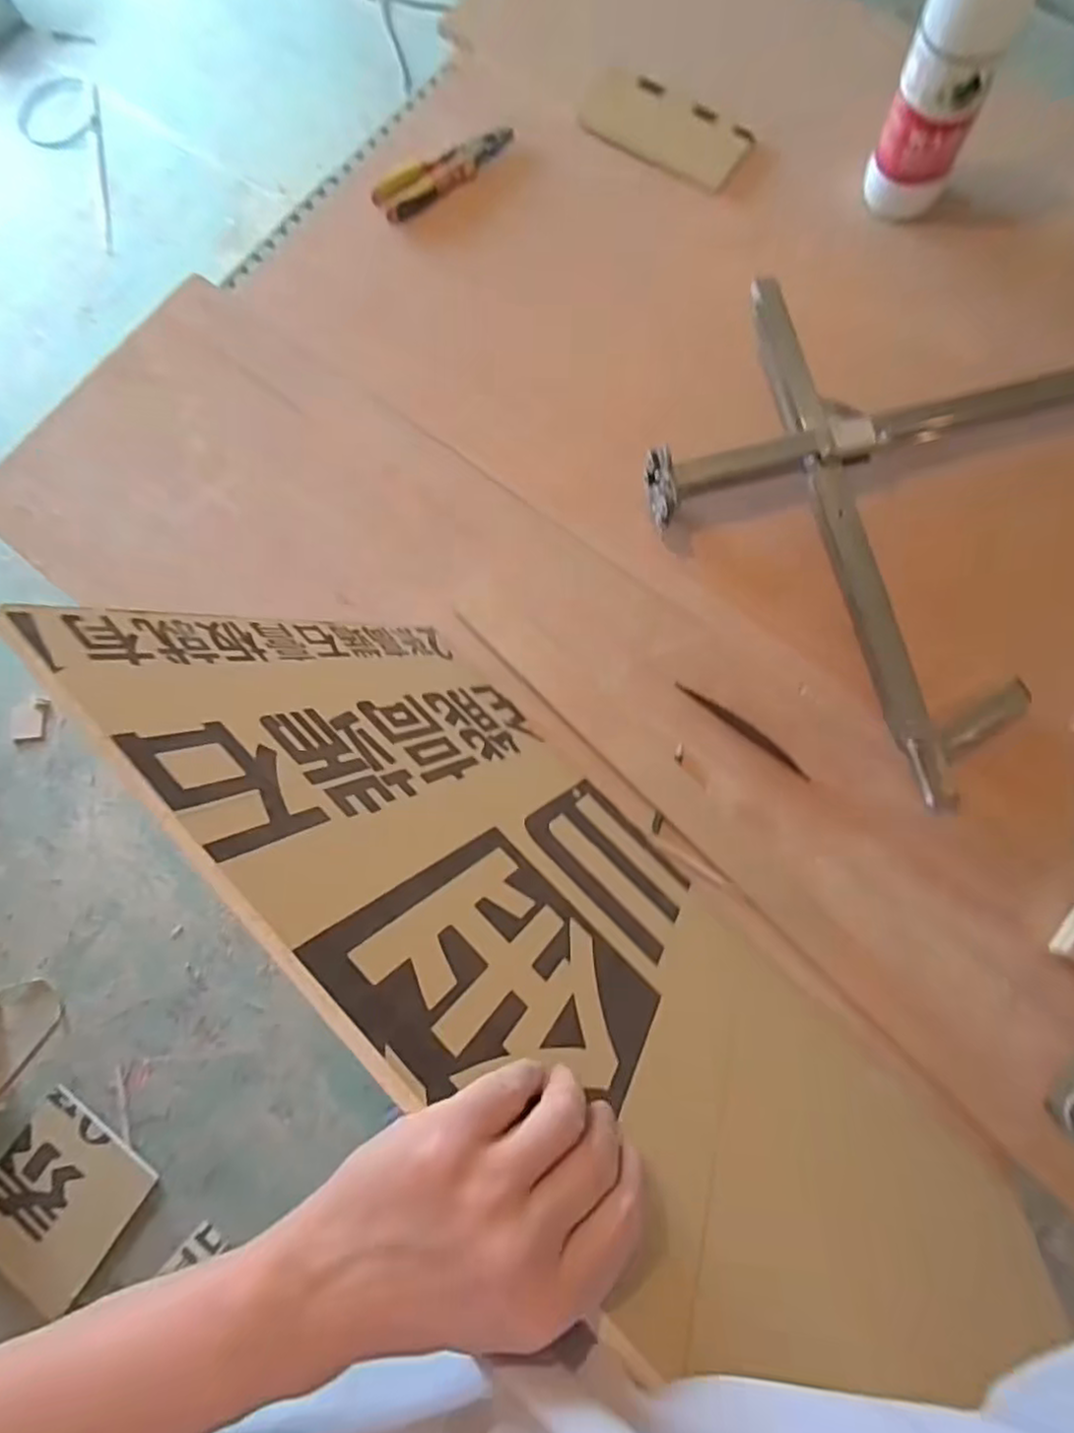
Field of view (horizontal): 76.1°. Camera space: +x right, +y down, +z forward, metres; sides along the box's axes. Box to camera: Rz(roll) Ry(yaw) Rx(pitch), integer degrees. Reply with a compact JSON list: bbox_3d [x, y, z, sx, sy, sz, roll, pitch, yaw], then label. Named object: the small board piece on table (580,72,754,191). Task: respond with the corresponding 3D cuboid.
[{"bbox_3d":[0.153,-0.725,0.849,0.214,0.014,0.093,36,95,9],"label":"small board piece on table"}]

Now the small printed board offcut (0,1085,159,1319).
[{"bbox_3d":[-0.895,0.902,1.288,0.280,0.023,0.273,33,75,11],"label":"small printed board offcut"}]

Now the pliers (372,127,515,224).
[{"bbox_3d":[-0.113,-0.674,0.850,0.181,0.025,0.063,-27,80,1],"label":"pliers"}]

